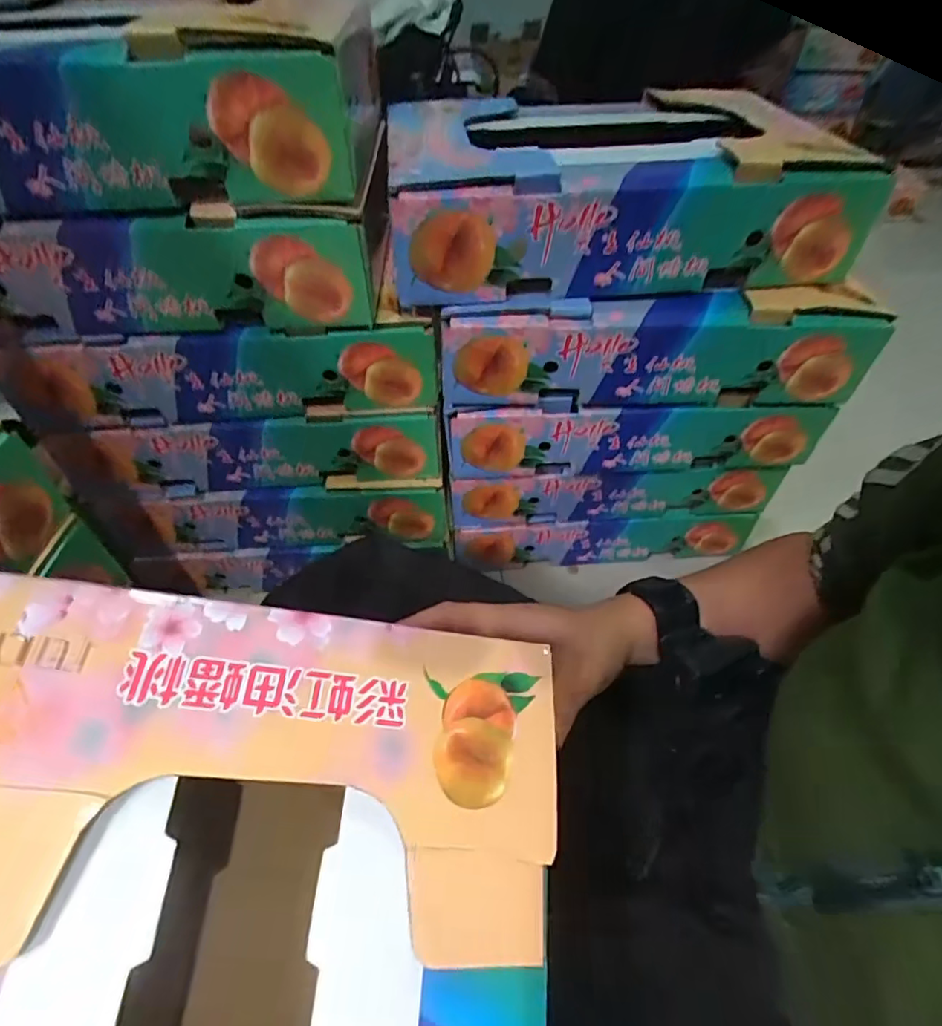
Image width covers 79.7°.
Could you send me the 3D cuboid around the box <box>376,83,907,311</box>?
[{"bbox_3d":[0.121,-0.317,0.543,0.410,0.106,0.258,-5,46,-3],"label":"box"}]

